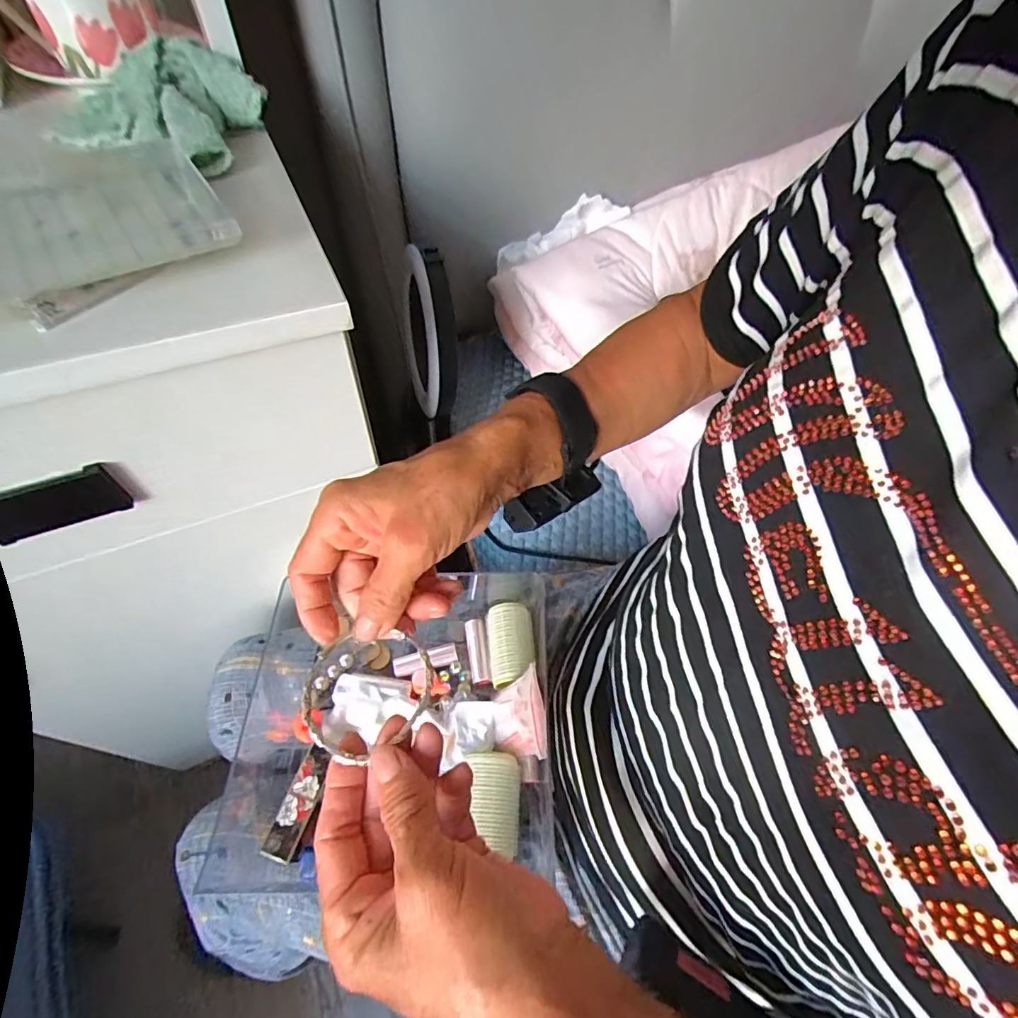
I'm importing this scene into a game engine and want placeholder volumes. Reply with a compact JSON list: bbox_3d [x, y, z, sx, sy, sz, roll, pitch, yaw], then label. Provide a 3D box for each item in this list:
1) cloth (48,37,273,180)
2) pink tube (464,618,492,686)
[{"bbox_3d":[-0.241,-0.274,0.341,0.137,0.038,0.104,4,56,-2],"label":"cloth"},{"bbox_3d":[-0.026,0.118,0.427,0.016,0.010,0.055,-6,57,-9],"label":"pink tube"}]

